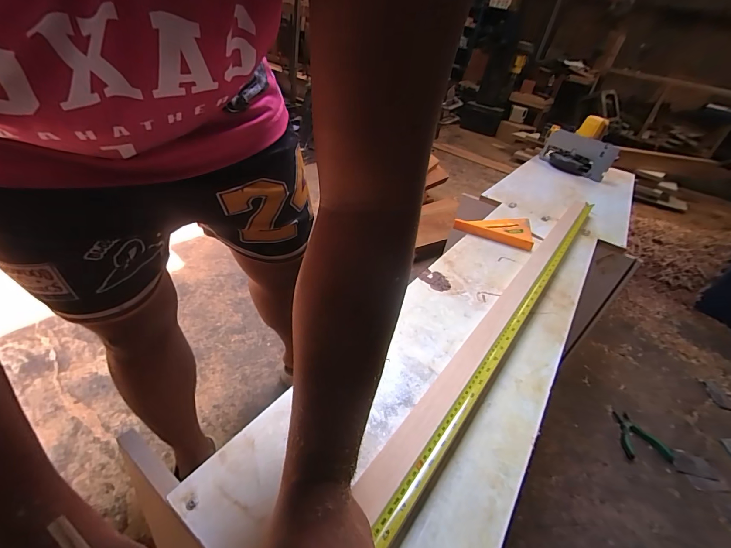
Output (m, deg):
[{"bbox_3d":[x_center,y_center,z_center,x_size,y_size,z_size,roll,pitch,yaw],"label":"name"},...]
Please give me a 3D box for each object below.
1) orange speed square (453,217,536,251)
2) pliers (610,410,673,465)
[{"bbox_3d":[0.318,-0.125,0.839,0.178,0.021,0.164,19,37,11],"label":"orange speed square"},{"bbox_3d":[0.821,0.490,1.010,0.134,0.024,0.153,14,37,5],"label":"pliers"}]

